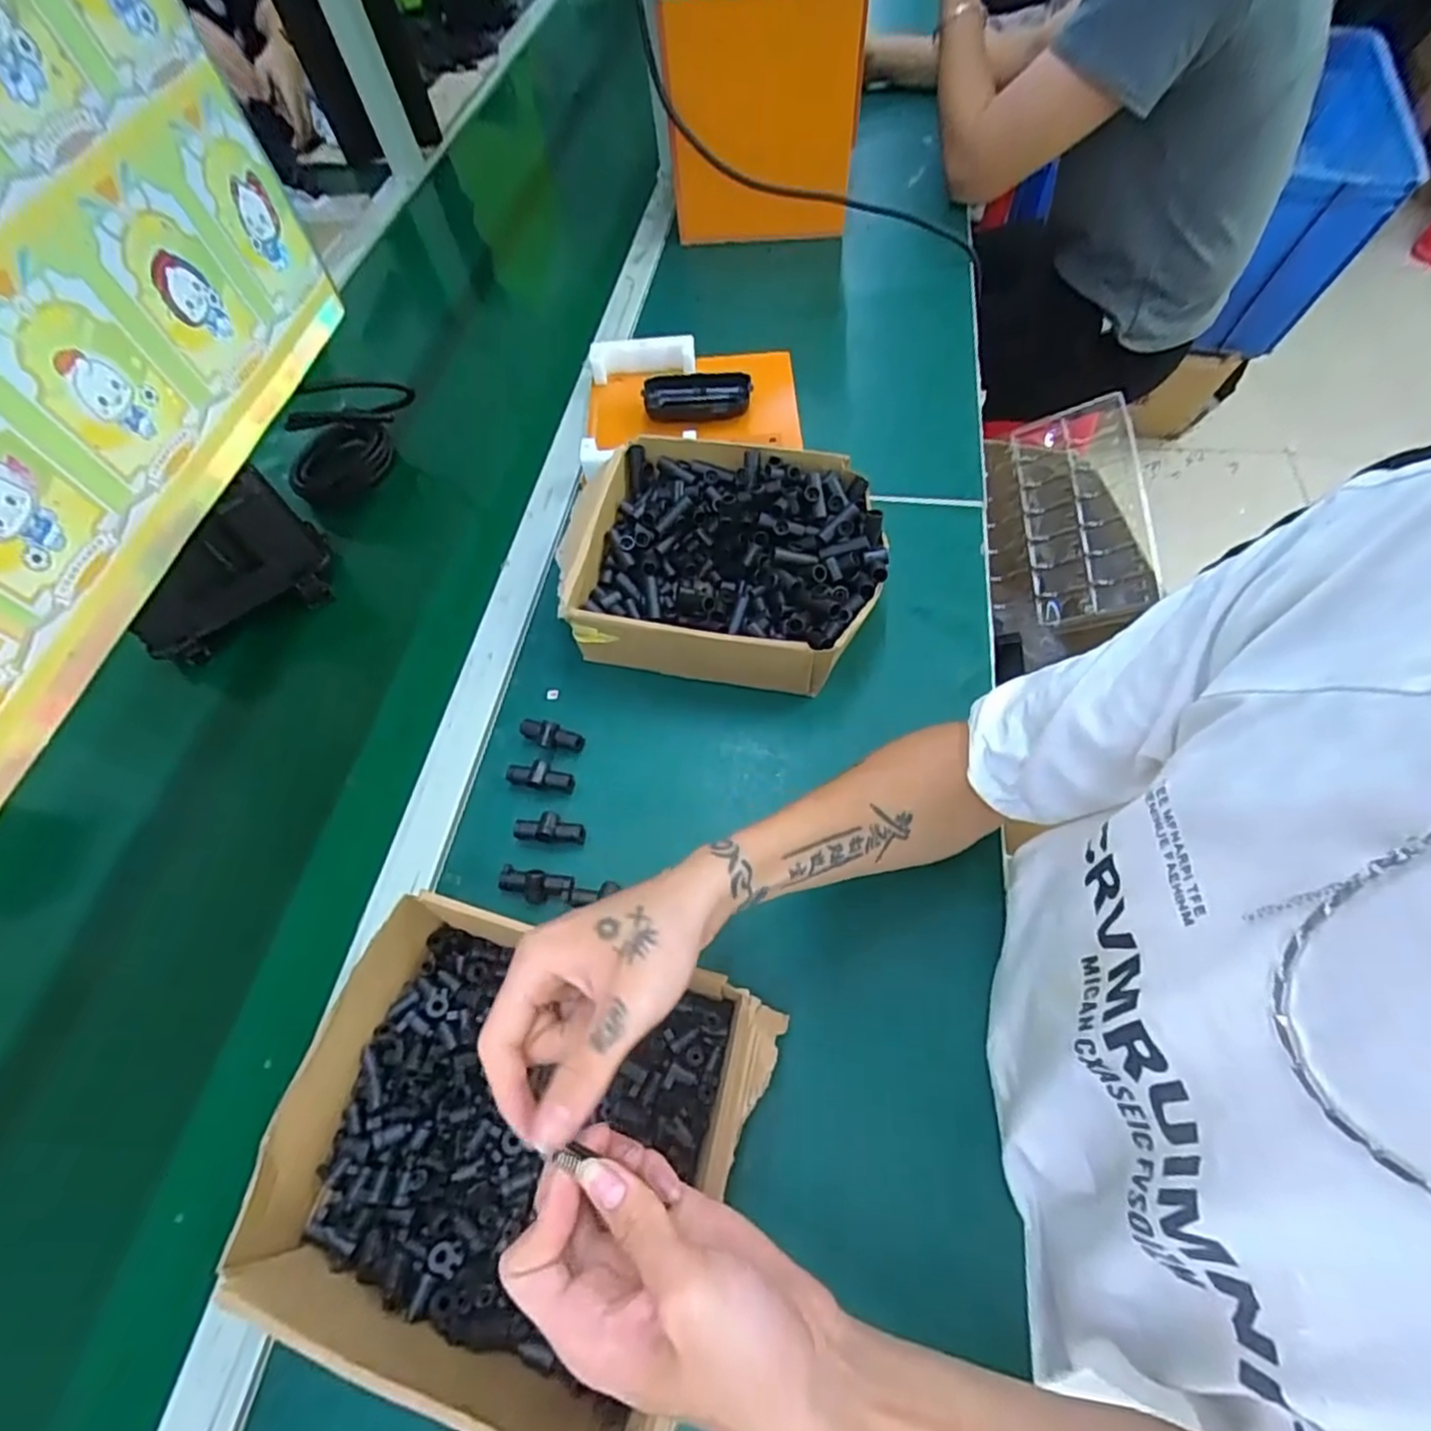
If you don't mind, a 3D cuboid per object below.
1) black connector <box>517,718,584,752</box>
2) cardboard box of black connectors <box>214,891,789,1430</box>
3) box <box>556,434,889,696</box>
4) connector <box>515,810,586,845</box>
[{"bbox_3d":[-0.131,0.015,0.518,0.054,0.020,0.020,14,62,11],"label":"black connector"},{"bbox_3d":[-0.111,0.231,0.368,0.253,0.071,0.208,13,62,11],"label":"cardboard box of black connectors"},{"bbox_3d":[0.005,-0.128,0.559,0.252,0.079,0.202,11,62,10],"label":"box"},{"bbox_3d":[-0.122,0.081,0.479,0.050,0.020,0.018,0,60,4],"label":"connector"}]

